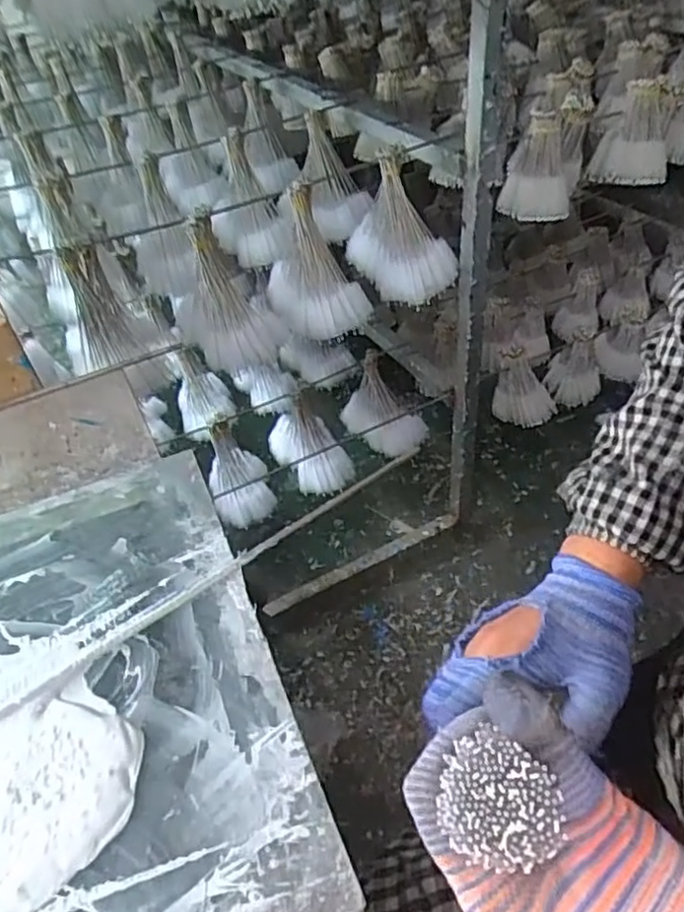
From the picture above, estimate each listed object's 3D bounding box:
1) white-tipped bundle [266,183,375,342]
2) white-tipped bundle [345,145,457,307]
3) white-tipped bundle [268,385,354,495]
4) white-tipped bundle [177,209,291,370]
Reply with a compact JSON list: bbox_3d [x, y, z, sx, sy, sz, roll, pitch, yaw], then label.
[{"bbox_3d":[-0.045,-0.280,0.939,0.087,0.190,0.184,-28,47,-21],"label":"white-tipped bundle"},{"bbox_3d":[0.086,-0.338,0.954,0.086,0.187,0.181,-28,47,-21],"label":"white-tipped bundle"},{"bbox_3d":[-0.065,-0.040,1.252,0.102,0.164,0.182,-25,46,-18],"label":"white-tipped bundle"},{"bbox_3d":[-0.159,-0.207,0.881,0.129,0.207,0.067,17,49,24],"label":"white-tipped bundle"}]

